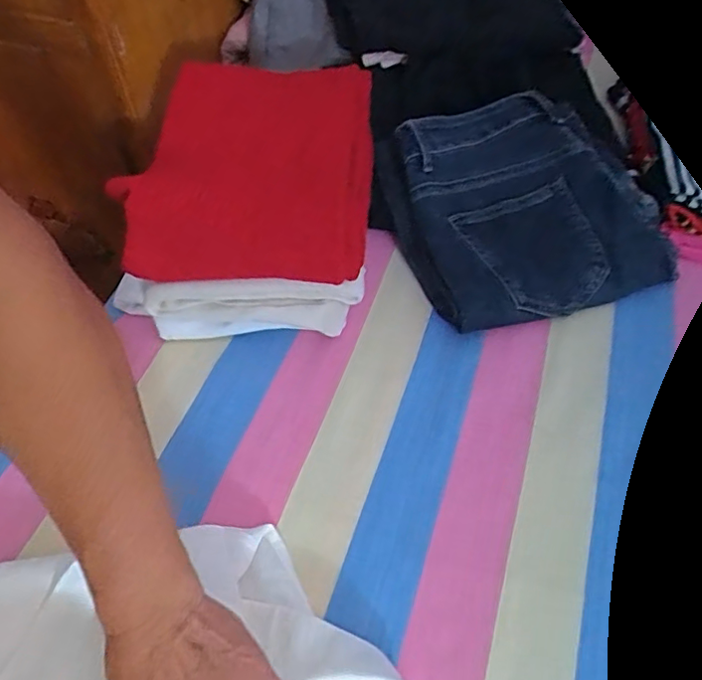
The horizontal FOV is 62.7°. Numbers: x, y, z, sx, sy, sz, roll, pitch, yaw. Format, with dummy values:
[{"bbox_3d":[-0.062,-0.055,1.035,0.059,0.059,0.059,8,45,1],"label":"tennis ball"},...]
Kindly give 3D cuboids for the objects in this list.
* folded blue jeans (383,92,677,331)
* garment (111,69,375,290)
[{"bbox_3d":[0.175,-0.132,0.581,0.252,0.094,0.226,-19,56,-16],"label":"folded blue jeans"},{"bbox_3d":[-0.093,-0.163,0.520,0.214,0.067,0.230,0,54,1],"label":"garment"}]

